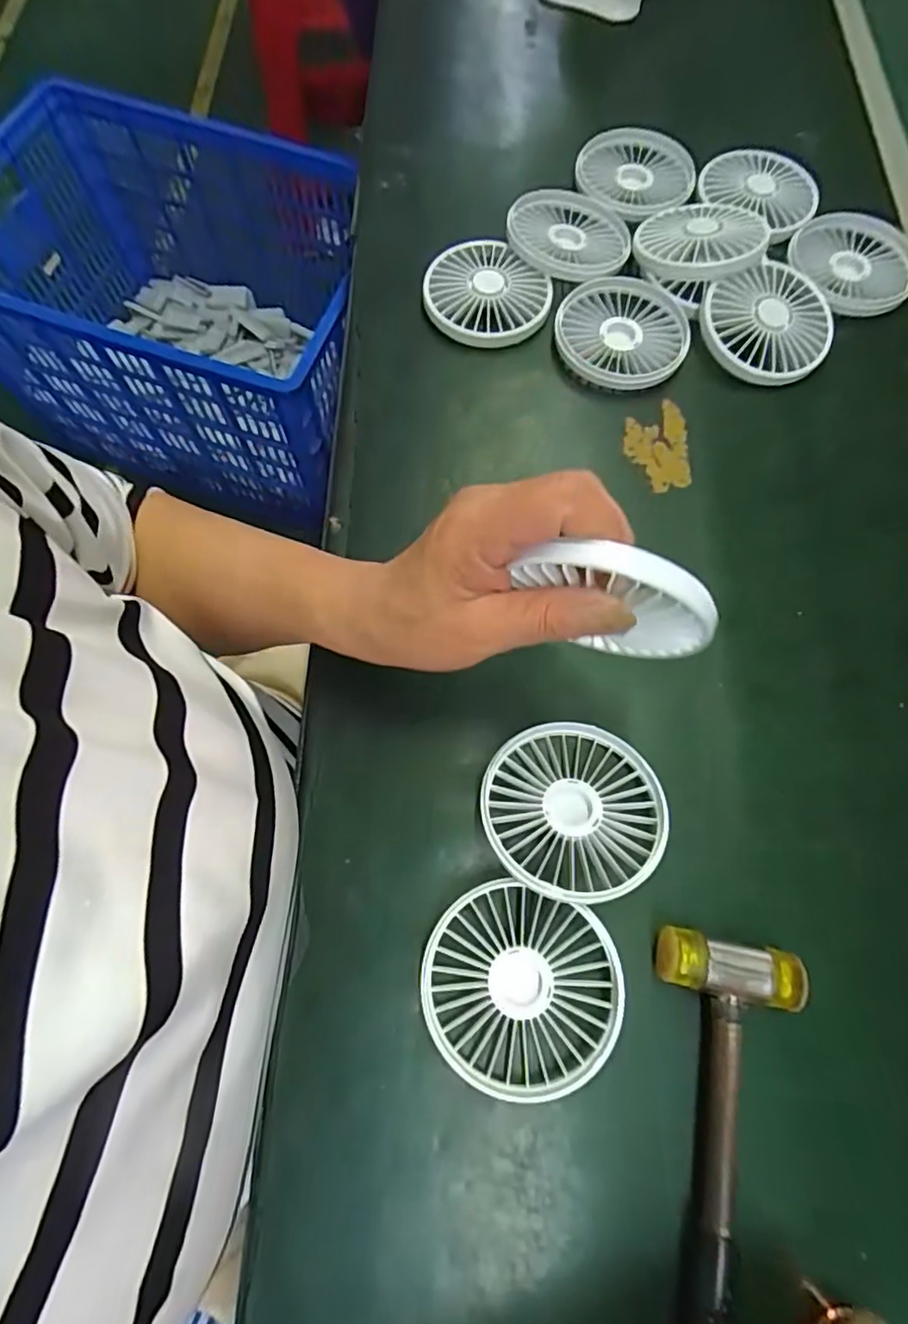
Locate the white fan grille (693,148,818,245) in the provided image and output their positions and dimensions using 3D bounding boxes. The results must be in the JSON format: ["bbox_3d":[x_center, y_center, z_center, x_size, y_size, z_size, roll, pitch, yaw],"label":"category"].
[{"bbox_3d":[0.238,-0.370,0.462,0.091,0.012,0.091,0,70,0],"label":"white fan grille"}]

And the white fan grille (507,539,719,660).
[{"bbox_3d":[0.062,-0.020,0.239,0.077,0.080,0.012,14,71,4],"label":"white fan grille"}]

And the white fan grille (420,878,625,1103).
[{"bbox_3d":[0.030,0.150,0.271,0.086,0.015,0.082,0,70,0],"label":"white fan grille"}]

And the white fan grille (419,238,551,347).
[{"bbox_3d":[0.021,-0.259,0.417,0.081,0.022,0.082,0,70,0],"label":"white fan grille"}]

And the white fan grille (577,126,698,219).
[{"bbox_3d":[0.143,-0.387,0.467,0.090,0.014,0.096,21,71,7],"label":"white fan grille"}]

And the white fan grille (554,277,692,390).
[{"bbox_3d":[0.117,-0.228,0.410,0.089,0.017,0.091,5,70,1],"label":"white fan grille"}]

